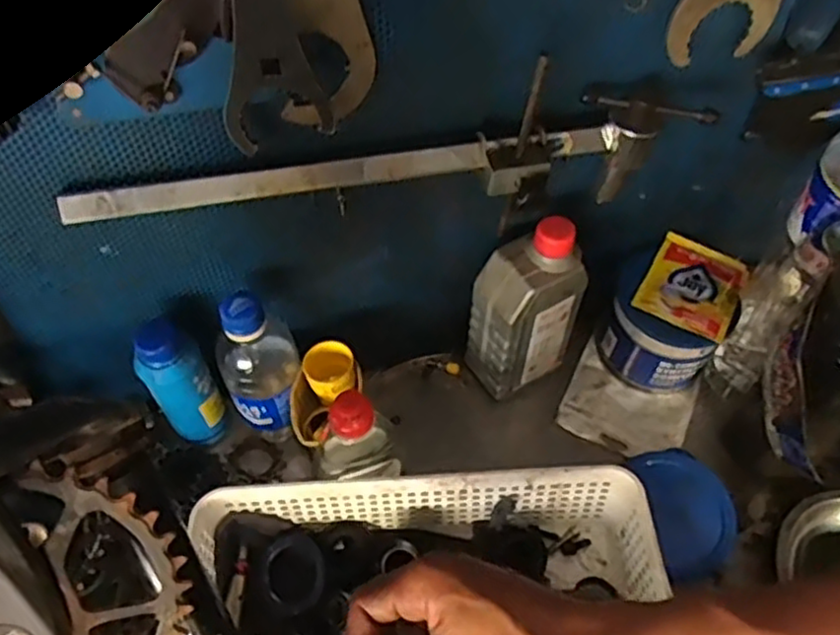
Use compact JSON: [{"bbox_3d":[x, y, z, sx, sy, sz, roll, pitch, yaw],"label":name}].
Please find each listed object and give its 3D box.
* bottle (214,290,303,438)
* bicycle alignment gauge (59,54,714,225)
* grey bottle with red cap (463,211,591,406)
[{"bbox_3d":[-0.128,0.042,0.558,0.061,0.151,0.058,-16,54,-11],"label":"bottle"},{"bbox_3d":[-0.009,-0.091,0.476,0.432,0.086,0.052,-12,53,-8],"label":"bicycle alignment gauge"},{"bbox_3d":[0.090,-0.003,0.593,0.088,0.179,0.053,-24,56,-17],"label":"grey bottle with red cap"}]

